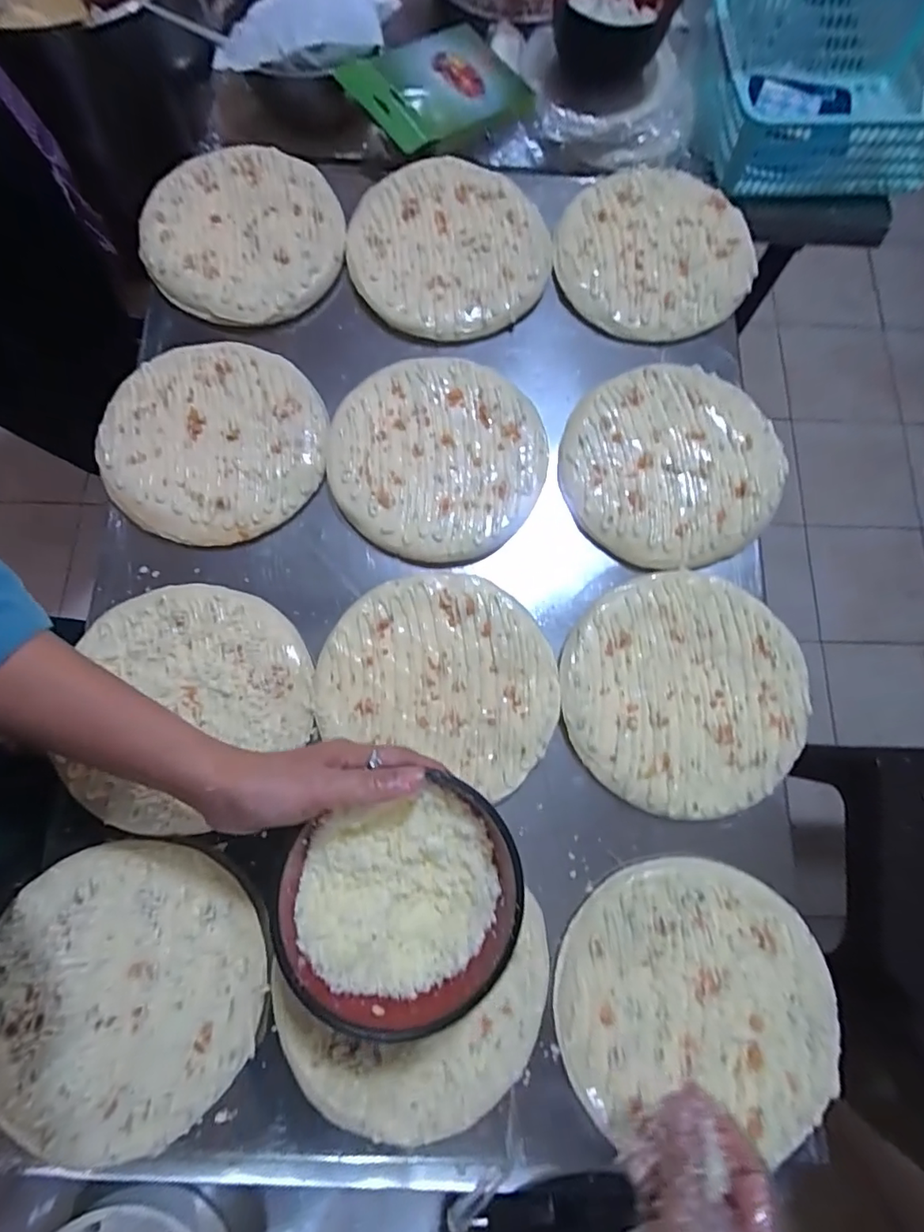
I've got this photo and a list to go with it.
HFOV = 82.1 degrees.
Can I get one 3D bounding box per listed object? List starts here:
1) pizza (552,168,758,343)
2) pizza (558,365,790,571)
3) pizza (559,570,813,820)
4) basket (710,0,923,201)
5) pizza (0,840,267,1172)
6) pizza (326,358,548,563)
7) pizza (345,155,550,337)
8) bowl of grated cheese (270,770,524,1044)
[{"bbox_3d":[0.198,-0.377,0.533,0.192,0.022,0.191,22,77,4],"label":"pizza"},{"bbox_3d":[0.194,-0.142,0.486,0.185,0.015,0.196,38,79,7],"label":"pizza"},{"bbox_3d":[0.187,0.061,0.447,0.191,0.015,0.201,0,77,-1],"label":"pizza"},{"bbox_3d":[0.456,-0.632,0.640,0.302,0.102,0.210,-2,77,-2],"label":"basket"},{"bbox_3d":[-0.246,0.273,0.381,0.194,0.020,0.193,0,77,-1],"label":"pizza"},{"bbox_3d":[-0.023,-0.150,0.495,0.196,0.014,0.196,0,77,-1],"label":"pizza"},{"bbox_3d":[-0.014,-0.374,0.538,0.186,0.021,0.199,0,77,-1],"label":"pizza"},{"bbox_3d":[-0.033,0.175,0.326,0.141,0.055,0.119,-21,80,-4],"label":"bowl of grated cheese"}]

